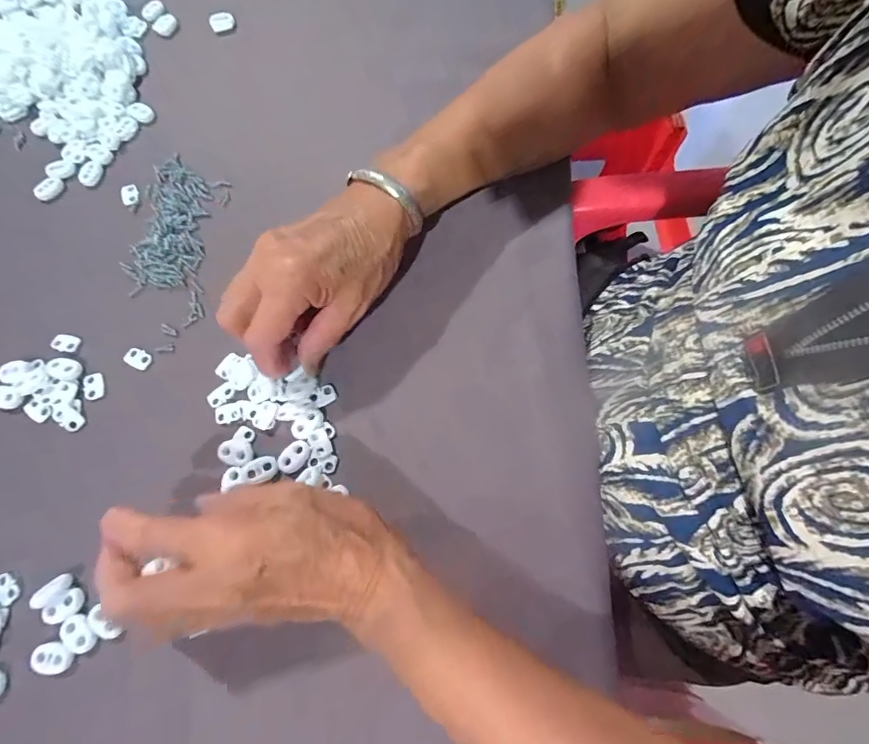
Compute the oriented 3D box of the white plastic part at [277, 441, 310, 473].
[{"bbox_3d":[-0.090,0.054,0.275,0.022,0.004,0.015,-41,75,-10],"label":"white plastic part"}]

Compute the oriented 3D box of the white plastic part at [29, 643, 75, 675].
[{"bbox_3d":[-0.220,0.165,0.249,0.024,0.007,0.015,-2,72,2],"label":"white plastic part"}]

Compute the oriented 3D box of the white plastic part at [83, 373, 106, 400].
[{"bbox_3d":[-0.237,0.009,0.297,0.013,0.004,0.018,-17,73,-5],"label":"white plastic part"}]

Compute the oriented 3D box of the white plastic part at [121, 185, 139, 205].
[{"bbox_3d":[-0.247,-0.143,0.347,0.014,0.005,0.015,-25,74,-7],"label":"white plastic part"}]

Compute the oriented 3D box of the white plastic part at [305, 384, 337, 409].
[{"bbox_3d":[-0.076,0.016,0.288,0.020,0.004,0.013,-28,90,-17],"label":"white plastic part"}]

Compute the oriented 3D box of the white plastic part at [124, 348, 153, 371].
[{"bbox_3d":[-0.209,-0.010,0.303,0.019,0.004,0.013,26,76,10],"label":"white plastic part"}]

